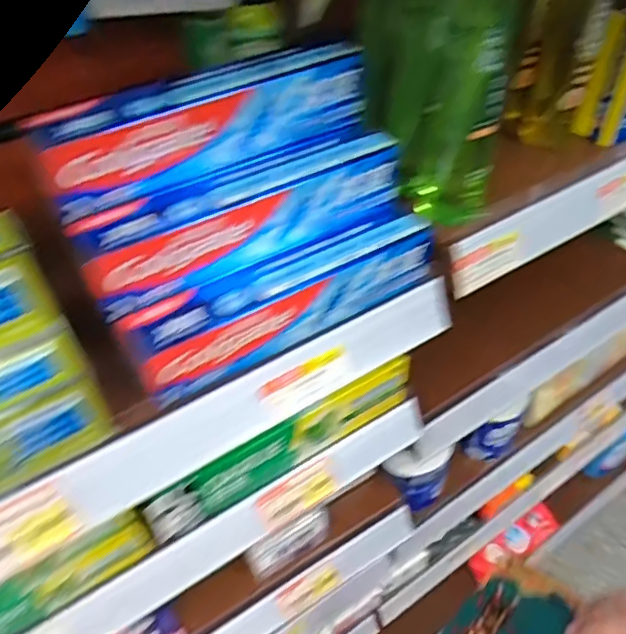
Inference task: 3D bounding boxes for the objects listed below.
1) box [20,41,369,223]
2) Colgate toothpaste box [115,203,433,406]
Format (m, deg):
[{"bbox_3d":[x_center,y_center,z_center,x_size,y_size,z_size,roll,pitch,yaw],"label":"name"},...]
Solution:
[{"bbox_3d":[-0.061,-0.119,0.341,0.199,0.051,0.047,-24,50,-20],"label":"box"},{"bbox_3d":[-0.013,-0.017,0.363,0.207,0.052,0.042,-23,50,-20],"label":"Colgate toothpaste box"}]

